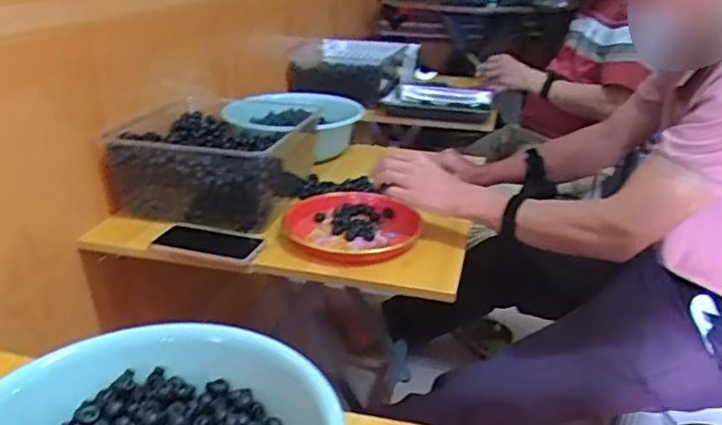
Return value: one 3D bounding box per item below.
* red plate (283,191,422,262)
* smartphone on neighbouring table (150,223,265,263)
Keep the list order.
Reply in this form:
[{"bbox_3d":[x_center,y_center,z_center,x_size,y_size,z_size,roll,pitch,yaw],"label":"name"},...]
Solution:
[{"bbox_3d":[-0.011,0.017,0.956,0.209,0.027,0.189,3,24,1],"label":"red plate"},{"bbox_3d":[-0.231,0.045,0.918,0.159,0.013,0.077,6,24,10],"label":"smartphone on neighbouring table"}]

